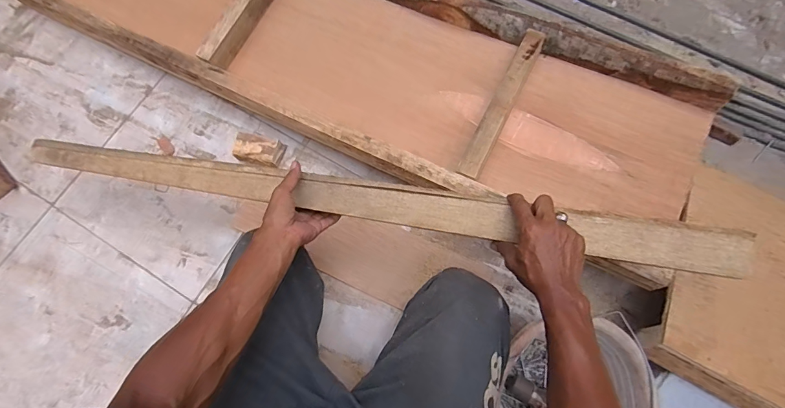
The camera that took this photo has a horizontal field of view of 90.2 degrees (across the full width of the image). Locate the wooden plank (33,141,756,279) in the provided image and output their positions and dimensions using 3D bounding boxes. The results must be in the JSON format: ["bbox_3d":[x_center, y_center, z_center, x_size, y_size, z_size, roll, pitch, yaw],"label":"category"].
[{"bbox_3d":[-0.097,-0.015,0.590,1.071,0.019,0.058,9,74,13],"label":"wooden plank"}]

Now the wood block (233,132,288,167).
[{"bbox_3d":[-0.290,-0.118,0.859,0.100,0.043,0.065,9,74,4],"label":"wood block"}]

